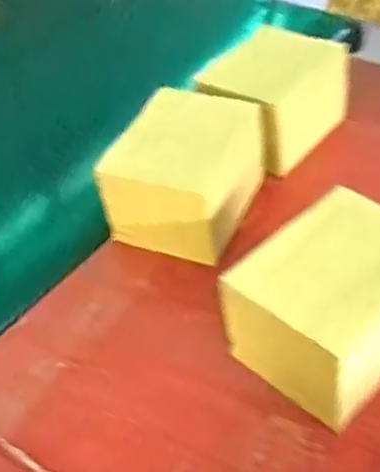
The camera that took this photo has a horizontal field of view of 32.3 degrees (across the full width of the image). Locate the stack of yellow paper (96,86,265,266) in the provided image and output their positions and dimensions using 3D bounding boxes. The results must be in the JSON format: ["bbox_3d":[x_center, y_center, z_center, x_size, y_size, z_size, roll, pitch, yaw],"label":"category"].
[{"bbox_3d":[-0.002,-0.066,0.713,0.125,0.116,0.164,14,46,18],"label":"stack of yellow paper"}]

